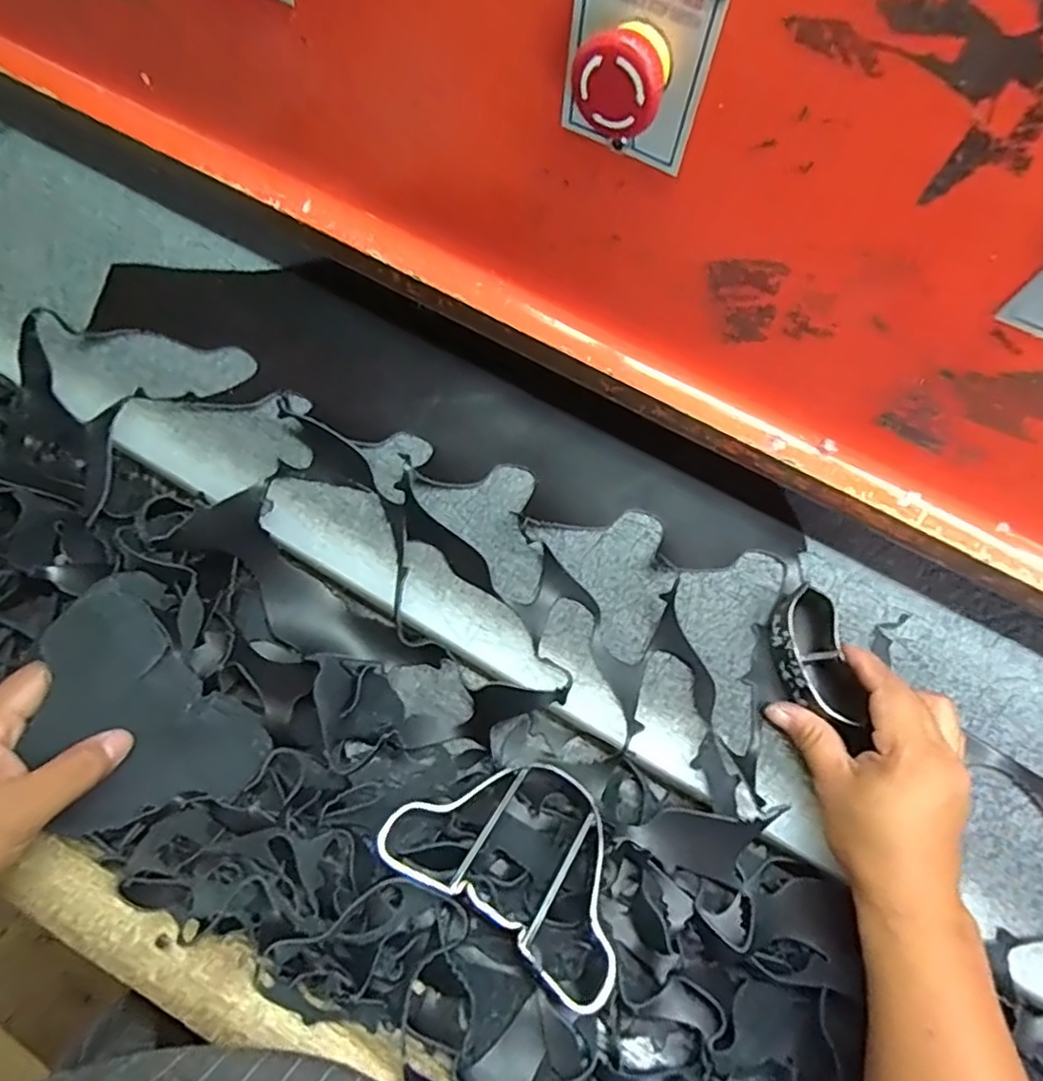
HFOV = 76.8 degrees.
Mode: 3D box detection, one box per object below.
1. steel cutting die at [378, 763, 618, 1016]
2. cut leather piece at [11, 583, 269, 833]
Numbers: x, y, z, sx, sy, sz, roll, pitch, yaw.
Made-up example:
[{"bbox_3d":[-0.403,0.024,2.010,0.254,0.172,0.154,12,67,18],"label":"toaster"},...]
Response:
[{"bbox_3d":[0.006,0.178,0.368,0.152,0.030,0.095,36,72,10],"label":"steel cutting die"},{"bbox_3d":[-0.215,0.102,0.358,0.094,0.025,0.133,-45,115,-30],"label":"cut leather piece"}]

